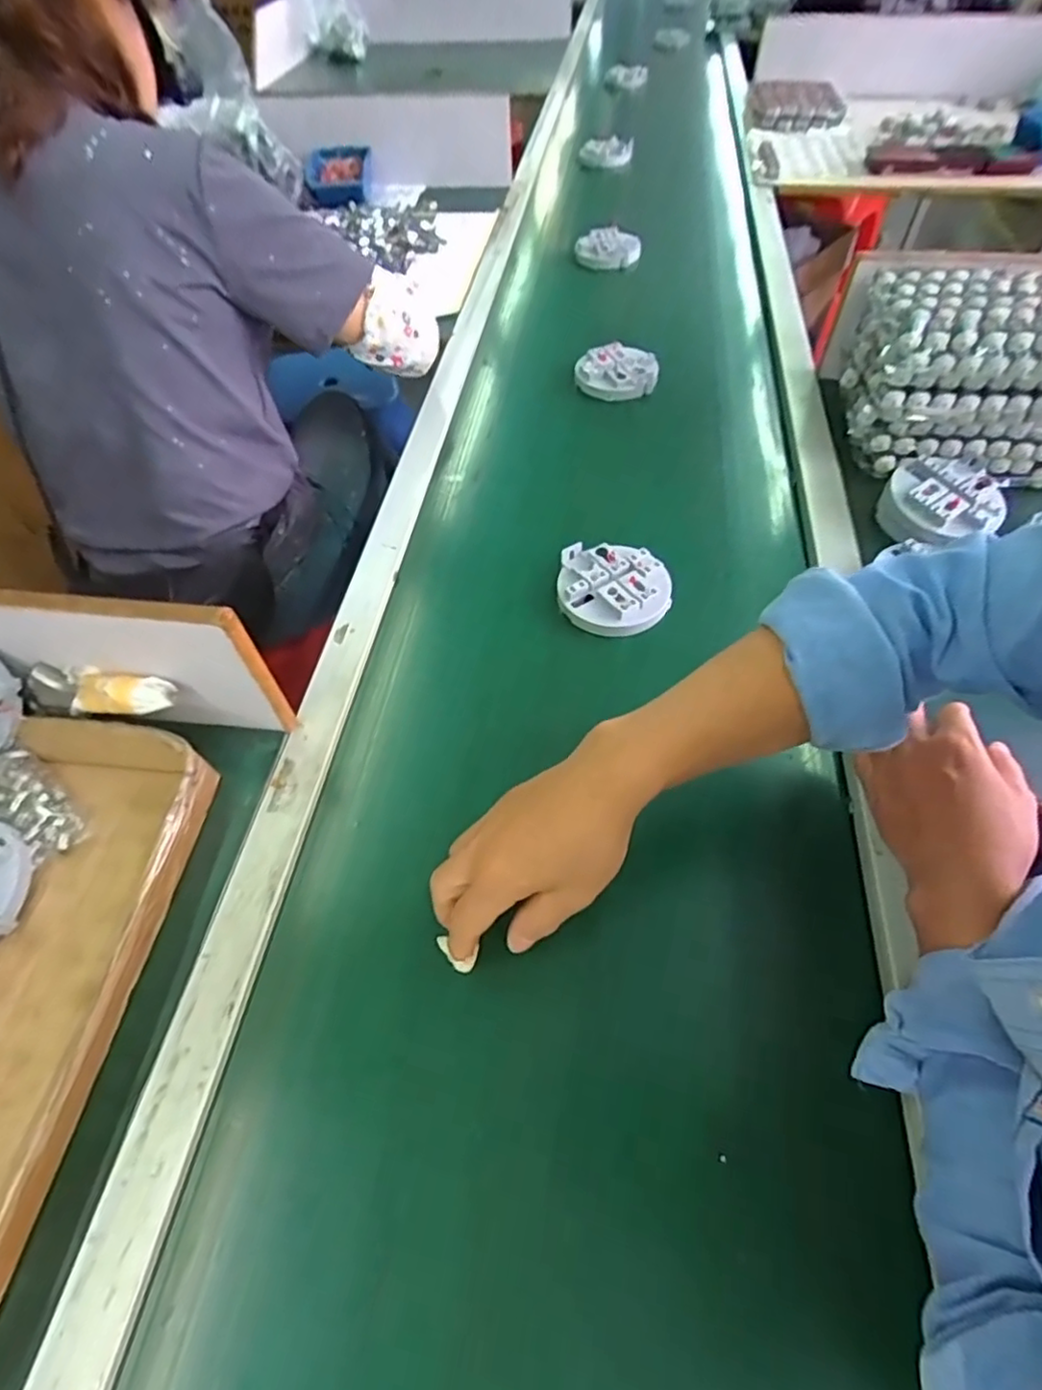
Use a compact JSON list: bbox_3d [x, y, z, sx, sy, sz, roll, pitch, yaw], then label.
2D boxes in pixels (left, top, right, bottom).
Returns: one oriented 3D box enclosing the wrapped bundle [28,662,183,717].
[{"bbox_3d":[-0.316,-0.001,0.483,0.120,0.027,0.028,4,54,6],"label":"wrapped bundle"}]

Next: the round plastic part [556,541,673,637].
[{"bbox_3d":[0.086,-0.100,0.599,0.103,0.024,0.091,6,55,7],"label":"round plastic part"}]

